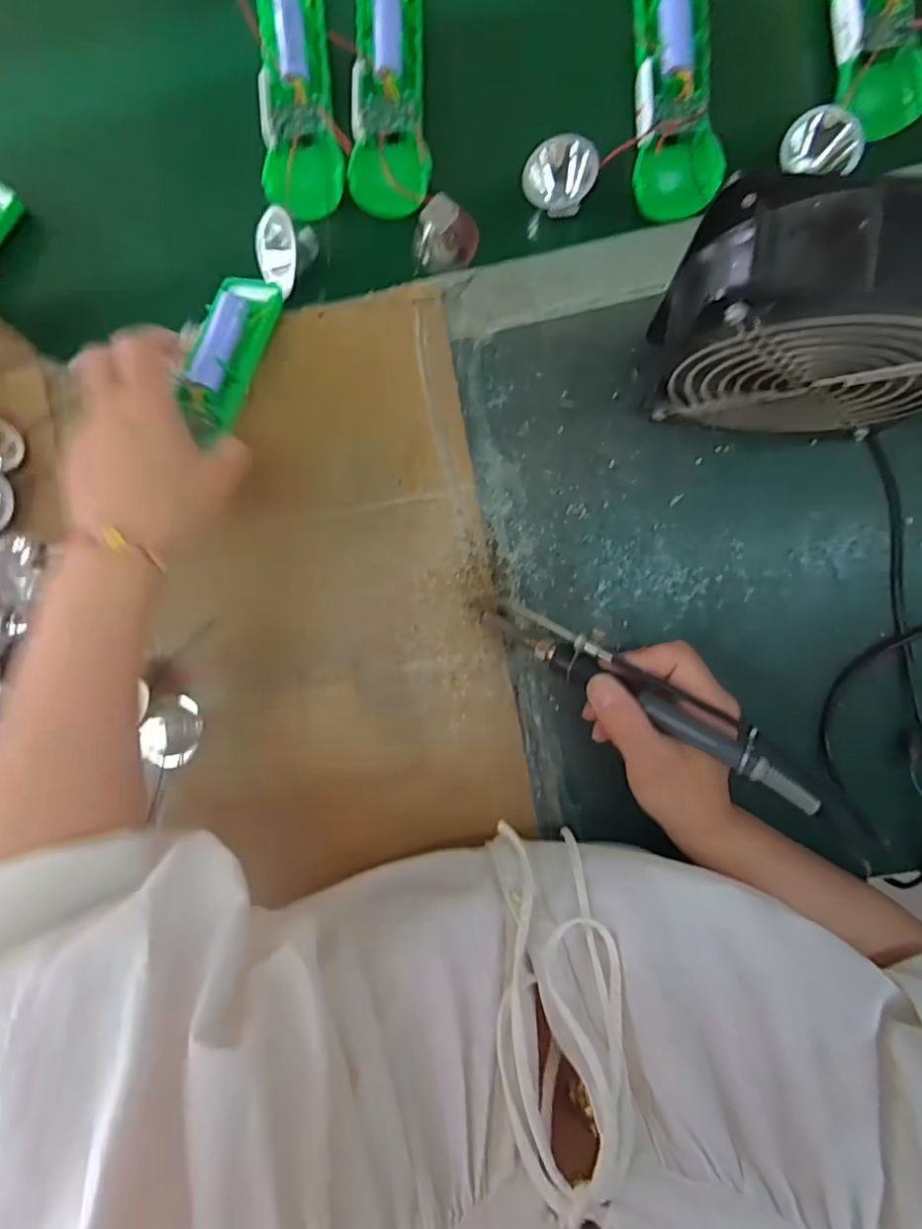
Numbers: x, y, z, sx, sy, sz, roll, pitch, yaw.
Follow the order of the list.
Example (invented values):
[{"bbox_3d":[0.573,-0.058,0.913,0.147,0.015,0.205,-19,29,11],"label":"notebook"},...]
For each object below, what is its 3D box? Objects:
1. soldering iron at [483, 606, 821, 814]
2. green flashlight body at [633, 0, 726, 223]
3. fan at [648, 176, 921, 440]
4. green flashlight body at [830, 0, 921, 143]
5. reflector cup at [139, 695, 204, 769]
[{"bbox_3d":[0.092,0.041,0.309,0.189,0.015,0.024,31,89,25],"label":"soldering iron"},{"bbox_3d":[0.131,-0.325,0.356,0.049,0.024,0.152,-2,90,4],"label":"green flashlight body"},{"bbox_3d":[0.180,-0.135,0.283,0.158,0.133,0.058,14,91,4],"label":"fan"},{"bbox_3d":[0.243,-0.361,0.342,0.046,0.032,0.149,-4,90,4],"label":"green flashlight body"},{"bbox_3d":[-0.188,0.078,0.377,0.034,0.024,0.042,-23,89,4],"label":"reflector cup"}]

